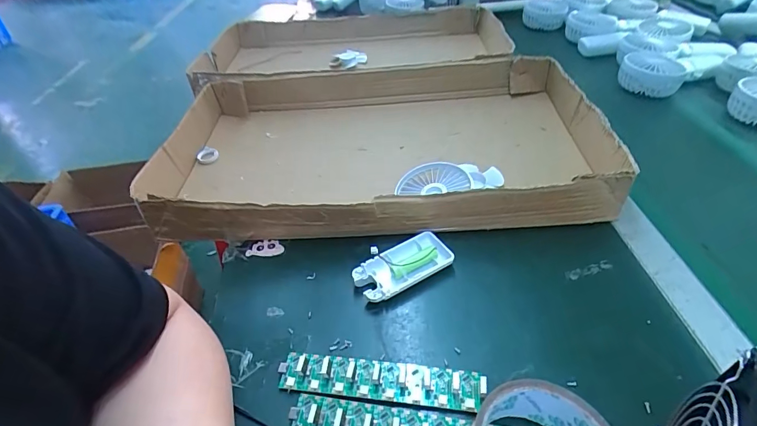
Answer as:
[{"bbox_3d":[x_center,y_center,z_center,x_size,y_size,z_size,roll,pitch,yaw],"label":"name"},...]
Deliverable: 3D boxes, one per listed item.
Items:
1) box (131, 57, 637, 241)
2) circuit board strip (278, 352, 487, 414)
[{"bbox_3d":[0.005,-0.095,0.535,0.527,0.082,0.331,-6,41,-1],"label":"box"},{"bbox_3d":[0.001,0.129,0.319,0.157,0.012,0.030,3,42,9],"label":"circuit board strip"}]

